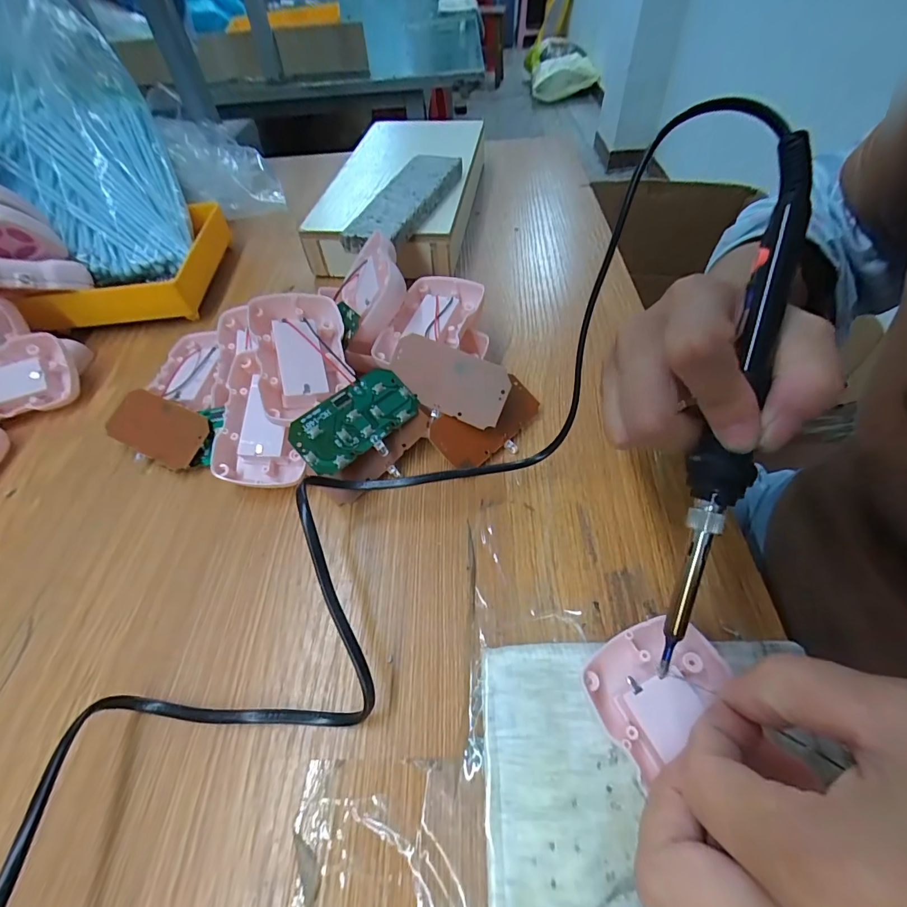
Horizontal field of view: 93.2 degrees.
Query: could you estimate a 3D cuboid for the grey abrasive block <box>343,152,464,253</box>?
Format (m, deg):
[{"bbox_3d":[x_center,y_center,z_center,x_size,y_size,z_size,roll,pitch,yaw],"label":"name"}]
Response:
[{"bbox_3d":[-0.040,-0.214,0.361,0.044,0.018,0.145,16,55,16],"label":"grey abrasive block"}]

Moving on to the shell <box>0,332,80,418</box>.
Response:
[{"bbox_3d":[-0.321,-0.050,0.308,0.086,0.016,0.052,-19,84,-12],"label":"shell"}]

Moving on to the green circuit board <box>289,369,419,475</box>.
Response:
[{"bbox_3d":[-0.055,-0.019,0.248,0.073,0.004,0.042,-40,85,-24],"label":"green circuit board"}]

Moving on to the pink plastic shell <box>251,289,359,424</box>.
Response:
[{"bbox_3d":[-0.094,-0.061,0.266,0.053,0.021,0.079,-10,70,-22],"label":"pink plastic shell"}]

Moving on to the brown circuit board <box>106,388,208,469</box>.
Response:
[{"bbox_3d":[-0.192,-0.018,0.278,0.068,0.006,0.039,24,79,11],"label":"brown circuit board"}]

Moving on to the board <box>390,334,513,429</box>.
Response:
[{"bbox_3d":[-0.003,-0.045,0.259,0.073,0.004,0.038,23,100,10],"label":"board"}]

